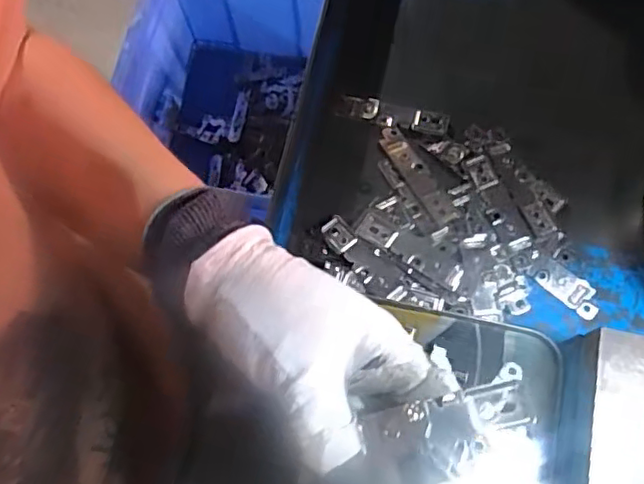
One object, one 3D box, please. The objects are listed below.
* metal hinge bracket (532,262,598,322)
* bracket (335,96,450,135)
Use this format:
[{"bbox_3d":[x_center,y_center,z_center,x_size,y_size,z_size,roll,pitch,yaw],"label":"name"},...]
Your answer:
[{"bbox_3d":[0.169,0.032,0.408,0.048,0.004,0.021,40,77,14],"label":"metal hinge bracket"},{"bbox_3d":[0.054,-0.099,0.462,0.086,0.006,0.022,15,73,7],"label":"bracket"}]

